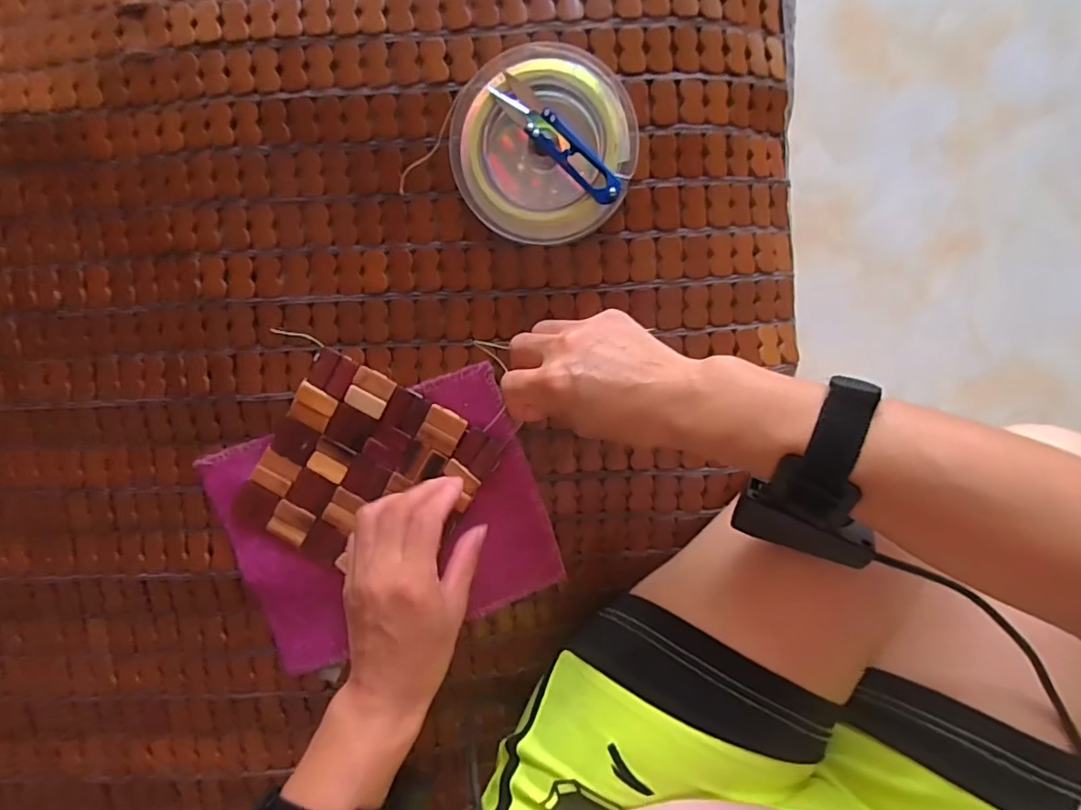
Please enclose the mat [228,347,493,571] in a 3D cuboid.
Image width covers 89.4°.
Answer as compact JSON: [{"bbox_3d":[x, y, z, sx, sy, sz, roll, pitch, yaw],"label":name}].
[{"bbox_3d":[-0.122,0.051,0.387,0.144,0.014,0.135,28,96,1],"label":"mat"}]

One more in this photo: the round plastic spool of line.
[{"bbox_3d":[0.001,-0.166,0.347,0.112,0.027,0.115,0,96,4],"label":"round plastic spool of line"}]

